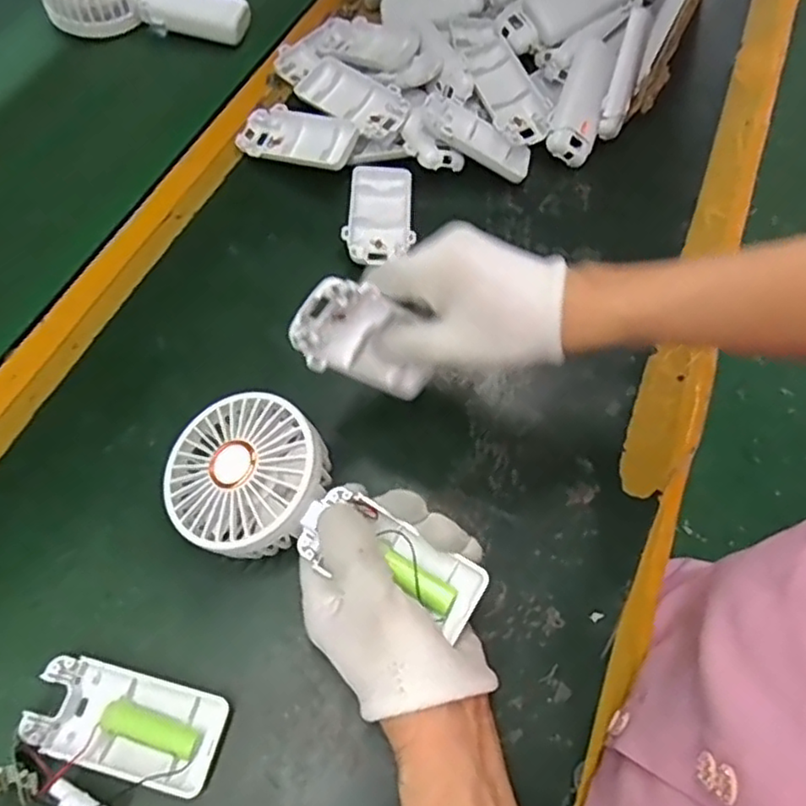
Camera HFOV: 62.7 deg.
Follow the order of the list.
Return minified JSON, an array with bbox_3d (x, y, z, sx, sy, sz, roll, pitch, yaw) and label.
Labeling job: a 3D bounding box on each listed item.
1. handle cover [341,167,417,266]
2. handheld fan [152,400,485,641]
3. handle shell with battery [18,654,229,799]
[{"bbox_3d":[-0.017,-0.144,0.505,0.051,0.012,0.094,6,61,0],"label":"handle cover"},{"bbox_3d":[-0.045,0.059,0.348,0.182,0.031,0.080,27,63,12],"label":"handheld fan"},{"bbox_3d":[-0.137,0.161,0.333,0.093,0.016,0.044,15,62,5],"label":"handle shell with battery"}]

